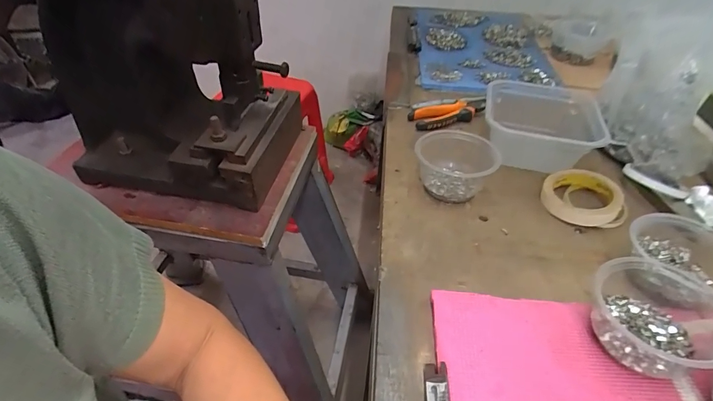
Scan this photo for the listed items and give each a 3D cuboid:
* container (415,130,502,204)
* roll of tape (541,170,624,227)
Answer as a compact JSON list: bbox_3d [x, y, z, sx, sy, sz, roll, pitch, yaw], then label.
[{"bbox_3d":[0.143,-0.051,0.561,0.114,0.067,0.101,16,44,15],"label":"container"},{"bbox_3d":[0.322,-0.006,0.547,0.096,0.031,0.096,-1,42,1],"label":"roll of tape"}]

